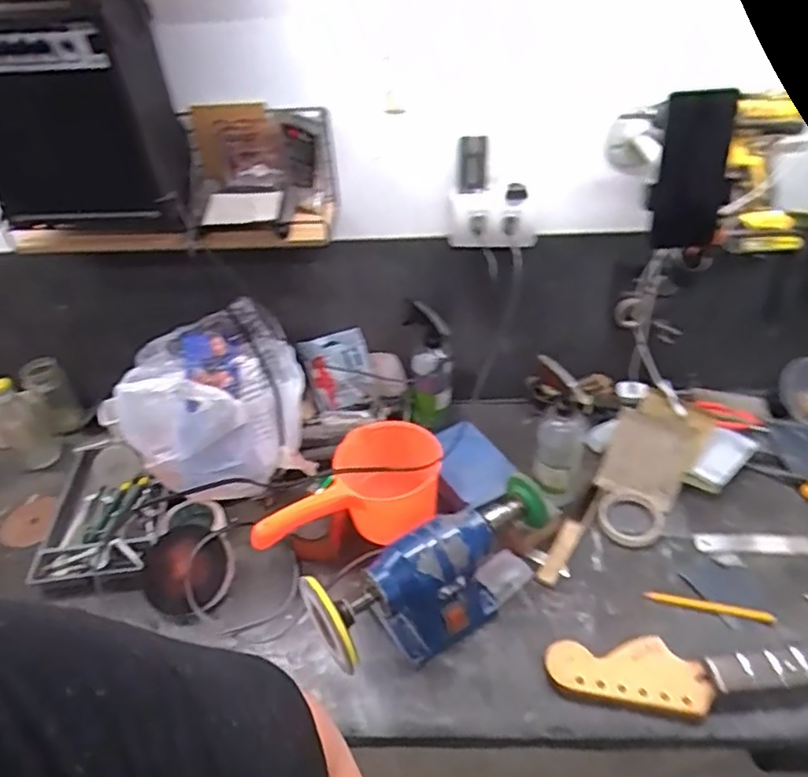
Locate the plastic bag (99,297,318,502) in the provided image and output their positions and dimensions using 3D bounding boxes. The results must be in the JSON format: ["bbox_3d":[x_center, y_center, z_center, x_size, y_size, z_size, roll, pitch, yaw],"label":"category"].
[{"bbox_3d":[-0.290,0.023,0.983,0.248,0.226,0.189,-8,40,-6],"label":"plastic bag"}]

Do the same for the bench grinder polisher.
[{"bbox_3d":[0.052,0.245,0.800,0.332,0.139,0.101,-25,44,-23],"label":"bench grinder polisher"}]

